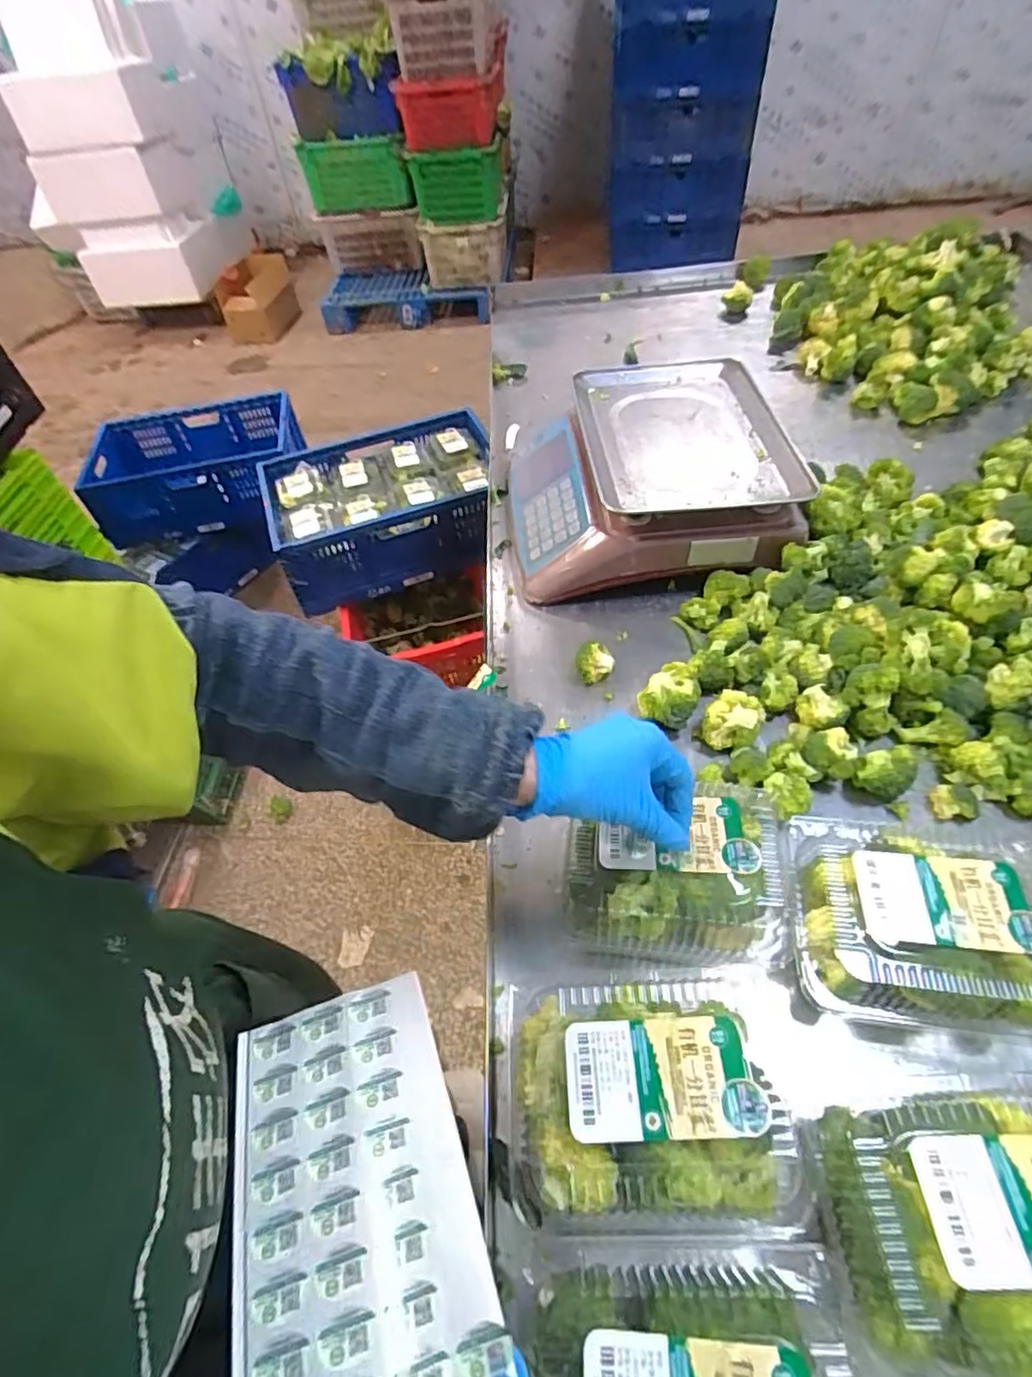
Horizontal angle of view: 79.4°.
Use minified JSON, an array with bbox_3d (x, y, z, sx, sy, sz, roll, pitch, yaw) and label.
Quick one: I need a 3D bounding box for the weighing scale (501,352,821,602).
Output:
[{"bbox_3d":[0.163,-0.288,0.823,0.341,0.113,0.369,-5,52,2],"label":"weighing scale"}]

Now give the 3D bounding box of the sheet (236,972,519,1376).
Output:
[{"bbox_3d":[-0.072,0.247,0.282,0.107,0.016,0.201,-17,52,-7],"label":"sheet"}]

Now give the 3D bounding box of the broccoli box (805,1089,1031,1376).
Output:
[{"bbox_3d":[0.255,0.293,0.326,0.167,0.058,0.141,-5,52,2],"label":"broccoli box"}]

